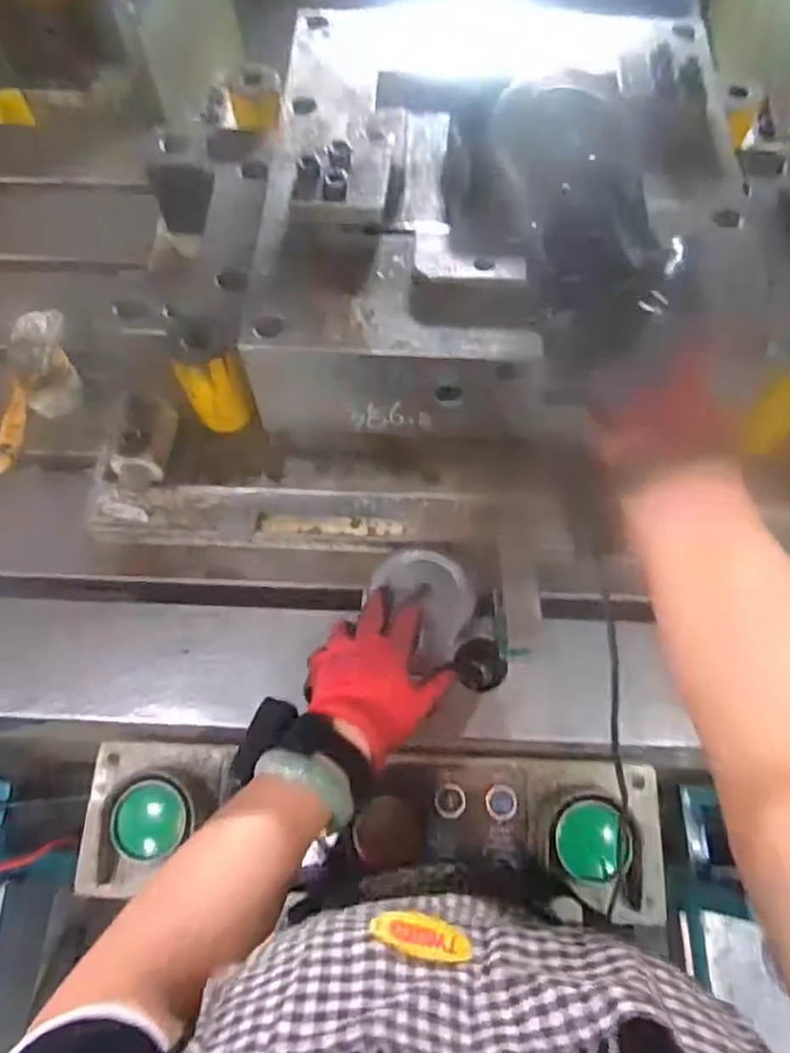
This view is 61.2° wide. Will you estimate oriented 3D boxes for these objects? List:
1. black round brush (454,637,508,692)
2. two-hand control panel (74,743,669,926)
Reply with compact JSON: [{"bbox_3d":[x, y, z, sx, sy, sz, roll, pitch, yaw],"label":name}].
[{"bbox_3d":[0.086,0.139,0.669,0.046,0.037,0.048,0,65,0],"label":"black round brush"},{"bbox_3d":[-0.021,0.305,0.662,0.568,0.084,0.151,2,65,1],"label":"two-hand control panel"}]

